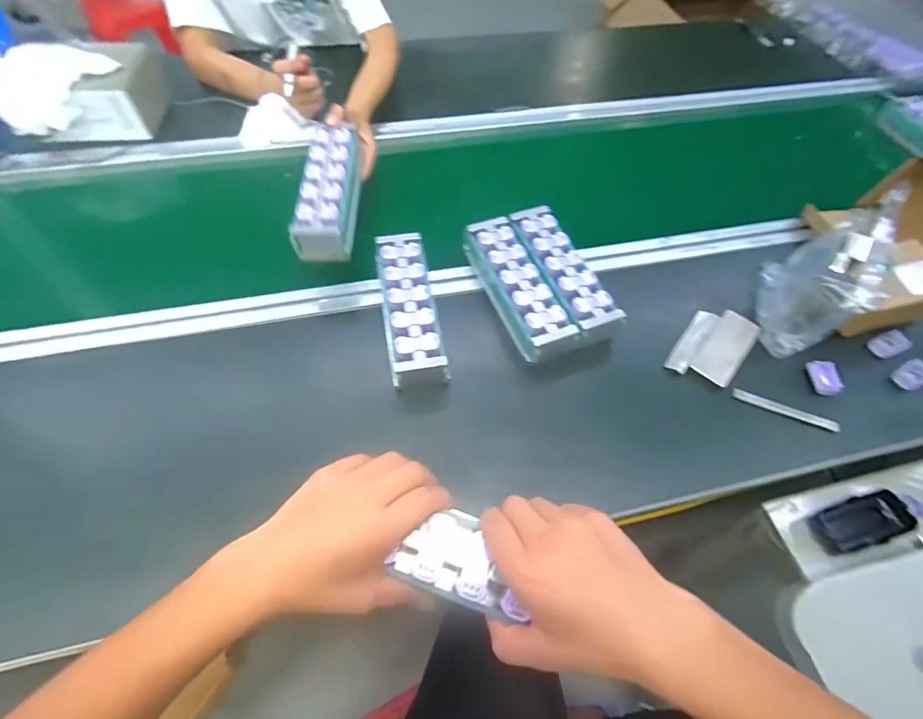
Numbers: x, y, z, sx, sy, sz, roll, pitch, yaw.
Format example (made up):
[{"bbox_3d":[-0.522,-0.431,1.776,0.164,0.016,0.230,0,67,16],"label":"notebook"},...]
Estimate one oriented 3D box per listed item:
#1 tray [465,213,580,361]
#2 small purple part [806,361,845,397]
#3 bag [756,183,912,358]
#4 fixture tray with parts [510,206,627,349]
[{"bbox_3d":[0.066,-0.087,0.542,0.064,0.044,0.193,-16,59,-13],"label":"tray"},{"bbox_3d":[0.410,0.020,0.507,0.028,0.008,0.040,5,57,1],"label":"small purple part"},{"bbox_3d":[0.408,-0.093,0.507,0.076,0.140,0.133,17,58,8],"label":"bag"},{"bbox_3d":[0.123,-0.106,0.556,0.059,0.045,0.196,-17,59,-13],"label":"fixture tray with parts"}]

